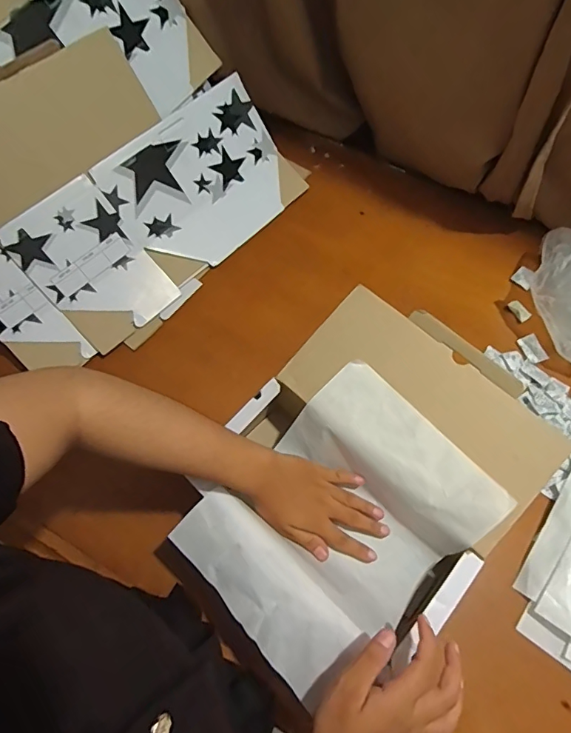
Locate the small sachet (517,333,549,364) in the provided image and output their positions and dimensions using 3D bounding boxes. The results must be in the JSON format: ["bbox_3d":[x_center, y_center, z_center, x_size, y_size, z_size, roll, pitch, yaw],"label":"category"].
[{"bbox_3d":[0.352,-0.025,0.659,0.031,0.004,0.042,-17,66,-9],"label":"small sachet"}]

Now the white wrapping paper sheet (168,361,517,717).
[{"bbox_3d":[0.051,0.157,0.471,0.257,0.091,0.206,-40,72,-17],"label":"white wrapping paper sheet"}]

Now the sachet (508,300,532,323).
[{"bbox_3d":[0.345,-0.082,0.683,0.021,0.005,0.034,-29,69,-14],"label":"sachet"}]

